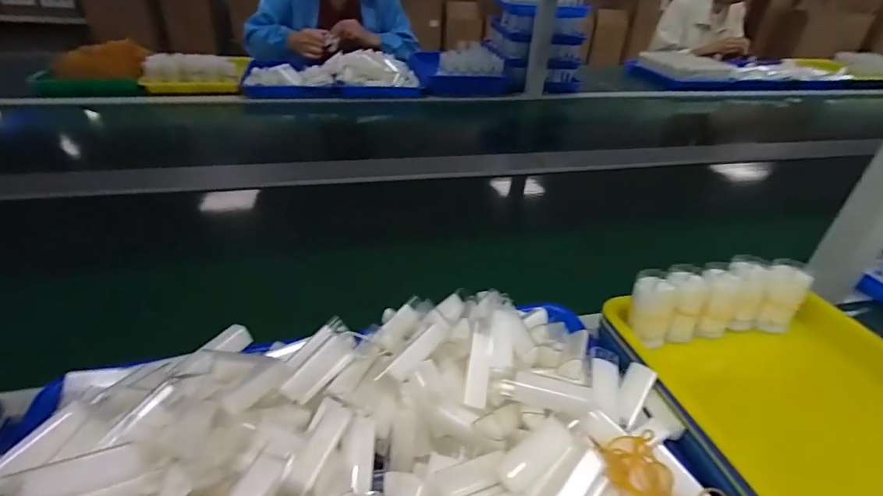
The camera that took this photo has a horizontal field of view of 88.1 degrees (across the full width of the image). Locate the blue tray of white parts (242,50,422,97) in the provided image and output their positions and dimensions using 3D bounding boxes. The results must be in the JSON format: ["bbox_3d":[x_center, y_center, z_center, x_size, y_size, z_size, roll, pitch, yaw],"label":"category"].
[{"bbox_3d":[-0.294,-0.471,1.242,0.458,0.080,0.181,-7,36,-16],"label":"blue tray of white parts"}]

